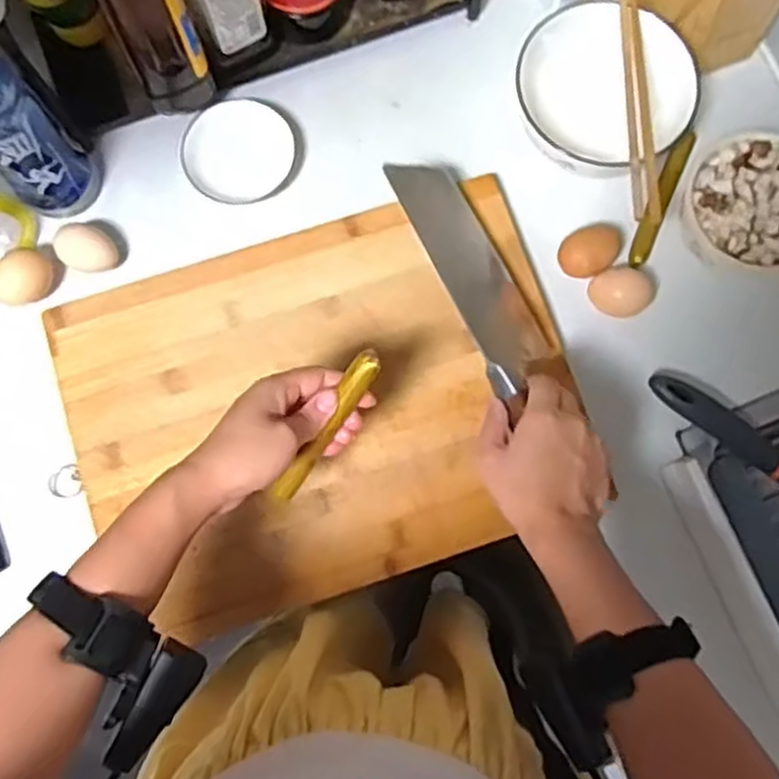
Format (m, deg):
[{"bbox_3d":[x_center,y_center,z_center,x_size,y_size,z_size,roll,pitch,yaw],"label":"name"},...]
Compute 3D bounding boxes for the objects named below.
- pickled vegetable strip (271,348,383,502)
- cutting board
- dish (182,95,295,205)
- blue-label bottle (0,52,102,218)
[{"bbox_3d":[-0.042,0.027,0.501,0.017,0.009,0.132,35,116,6],"label":"pickled vegetable strip"},{"bbox_3d":[-0.056,0.010,0.627,0.406,0.022,0.303,-18,79,-4],"label":"cutting board"},{"bbox_3d":[-0.135,-0.215,0.667,0.094,0.016,0.090,0,79,0],"label":"dish"},{"bbox_3d":[-0.295,-0.208,0.563,0.063,0.208,0.060,-27,80,-5],"label":"blue-label bottle"}]

